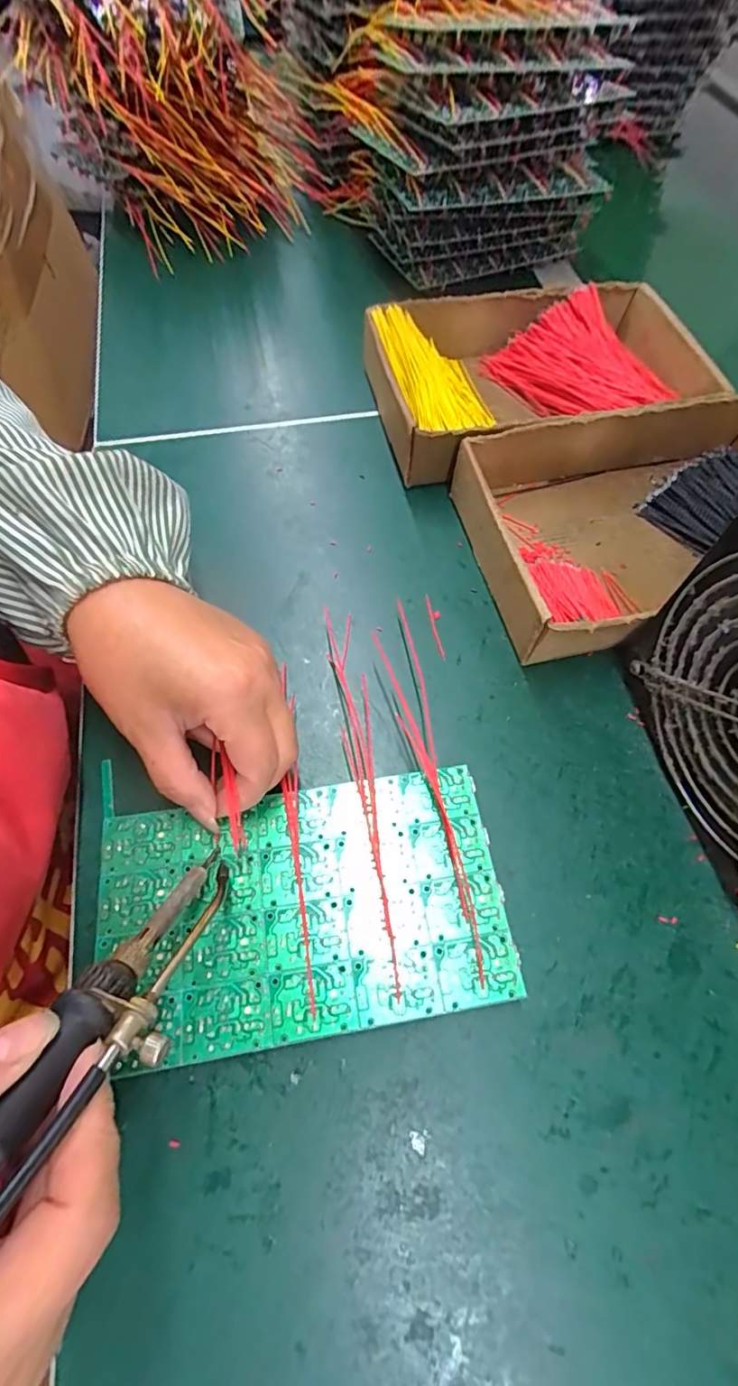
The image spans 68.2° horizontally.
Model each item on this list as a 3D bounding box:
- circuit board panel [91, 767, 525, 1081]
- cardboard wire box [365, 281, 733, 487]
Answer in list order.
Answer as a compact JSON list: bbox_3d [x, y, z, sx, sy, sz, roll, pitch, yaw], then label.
[{"bbox_3d":[-0.029,0.094,0.242,0.173,0.004,0.103,-8,63,-5],"label":"circuit board panel"},{"bbox_3d":[0.126,-0.237,0.408,0.240,0.047,0.161,-11,63,-7],"label":"cardboard wire box"}]

